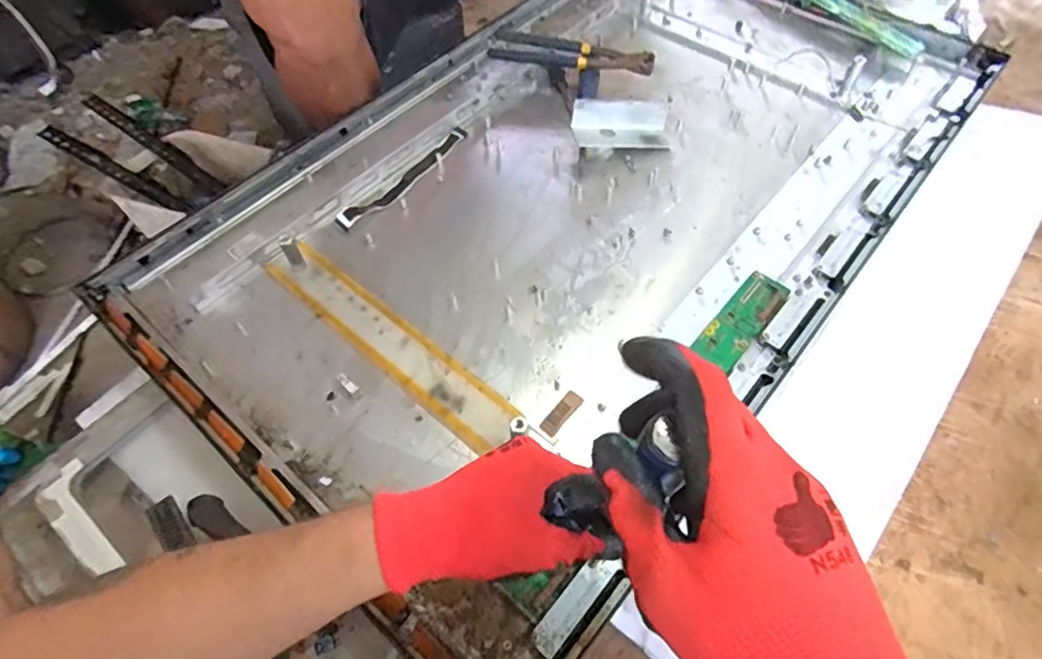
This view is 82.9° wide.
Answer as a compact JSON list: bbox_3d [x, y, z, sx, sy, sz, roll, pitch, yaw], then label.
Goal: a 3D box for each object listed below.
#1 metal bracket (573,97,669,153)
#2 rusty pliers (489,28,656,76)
[{"bbox_3d":[0.126,-0.261,0.742,0.124,0.040,0.063,-1,57,2],"label":"metal bracket"},{"bbox_3d":[0.068,-0.379,0.815,0.227,0.030,0.039,18,59,14],"label":"rusty pliers"}]

